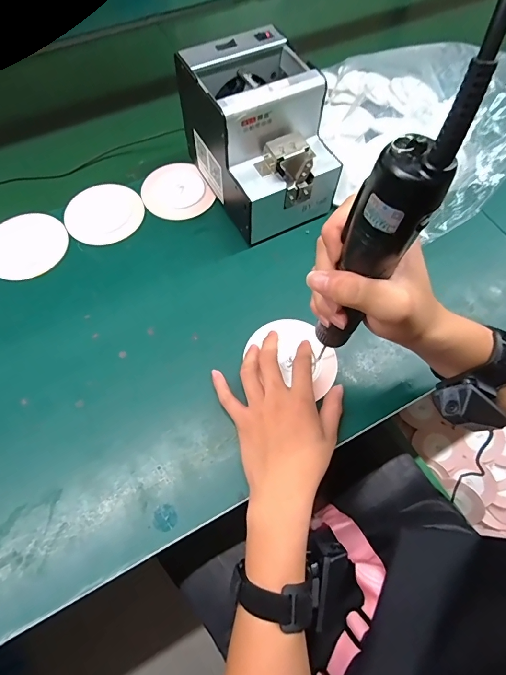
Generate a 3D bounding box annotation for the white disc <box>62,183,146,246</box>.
[{"bbox_3d":[-0.197,-0.164,0.501,0.093,0.016,0.097,42,70,17],"label":"white disc"}]

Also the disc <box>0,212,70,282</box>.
[{"bbox_3d":[-0.287,-0.117,0.477,0.100,0.004,0.098,1,67,-2],"label":"disc"}]

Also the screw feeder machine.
[{"bbox_3d":[0.011,-0.235,0.464,0.125,0.153,0.177,-26,69,-13],"label":"screw feeder machine"}]

